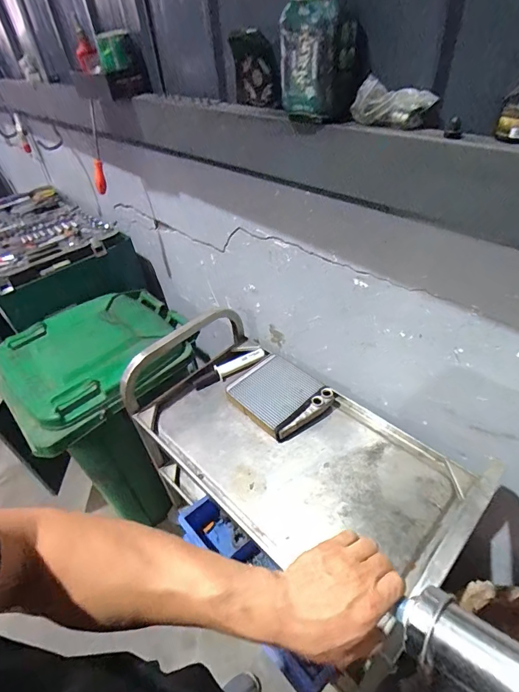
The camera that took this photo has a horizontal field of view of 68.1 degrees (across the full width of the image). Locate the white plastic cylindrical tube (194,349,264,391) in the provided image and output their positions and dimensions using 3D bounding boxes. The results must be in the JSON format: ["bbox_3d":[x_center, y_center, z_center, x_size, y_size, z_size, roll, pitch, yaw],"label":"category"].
[{"bbox_3d":[-0.085,0.064,1.090,0.214,0.026,0.037,-23,43,-19],"label":"white plastic cylindrical tube"}]

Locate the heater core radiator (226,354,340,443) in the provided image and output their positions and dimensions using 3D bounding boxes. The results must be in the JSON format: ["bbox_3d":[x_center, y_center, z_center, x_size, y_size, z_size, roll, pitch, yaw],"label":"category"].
[{"bbox_3d":[0.051,0.127,0.989,0.185,0.053,0.240,-34,48,-29],"label":"heater core radiator"}]

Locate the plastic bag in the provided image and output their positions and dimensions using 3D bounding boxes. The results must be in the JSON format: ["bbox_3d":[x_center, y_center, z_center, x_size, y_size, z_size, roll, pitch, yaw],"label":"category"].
[{"bbox_3d":[0.181,-0.332,0.526,0.106,0.055,0.024,20,47,27],"label":"plastic bag"}]

